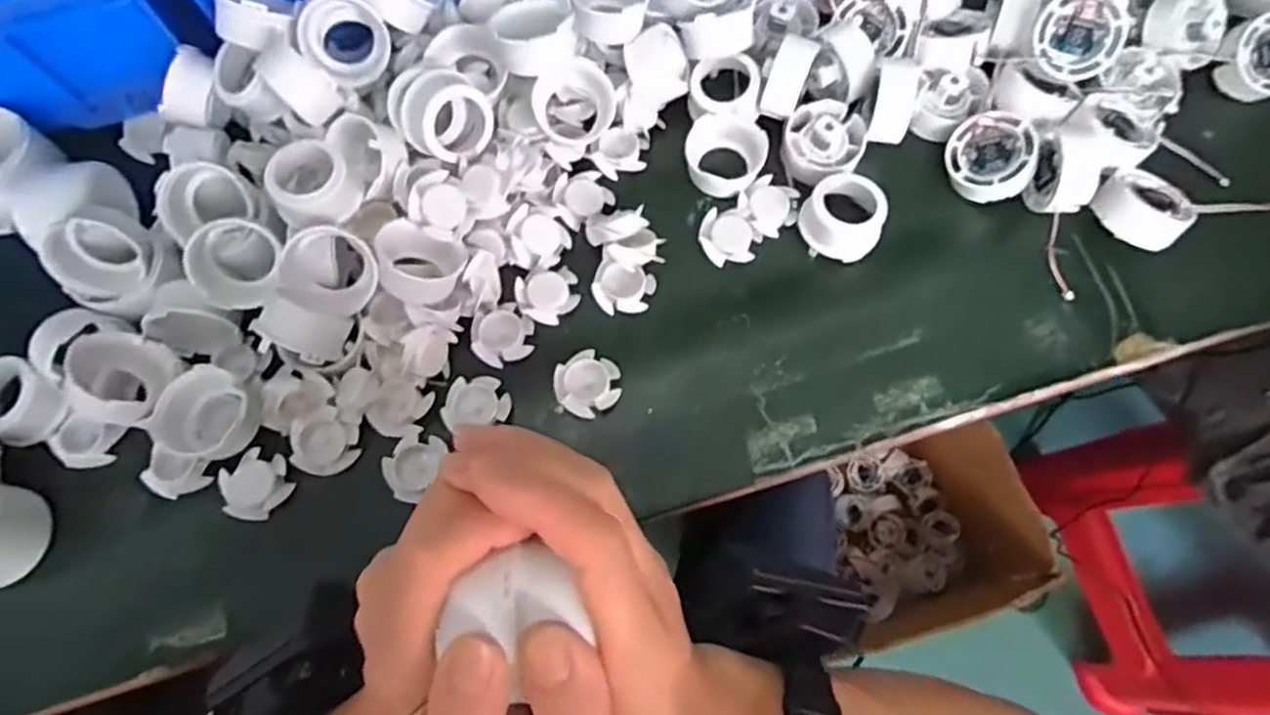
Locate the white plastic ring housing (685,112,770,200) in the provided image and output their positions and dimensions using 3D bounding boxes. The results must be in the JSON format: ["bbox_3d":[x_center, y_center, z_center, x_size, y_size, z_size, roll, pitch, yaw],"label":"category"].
[{"bbox_3d":[0.062,-0.138,0.487,0.052,0.027,0.058,16,73,6],"label":"white plastic ring housing"}]

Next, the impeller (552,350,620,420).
[{"bbox_3d":[-0.029,0.016,0.446,0.041,0.016,0.039,-42,76,-11],"label":"impeller"}]

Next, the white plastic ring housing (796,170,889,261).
[{"bbox_3d":[0.138,-0.093,0.474,0.053,0.027,0.050,19,73,7],"label":"white plastic ring housing"}]

